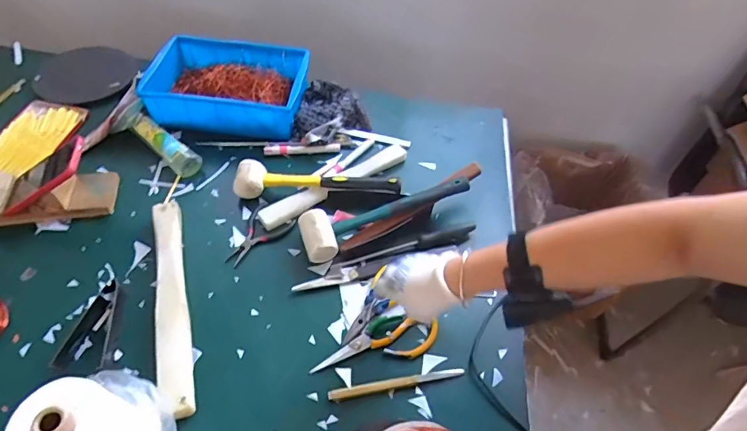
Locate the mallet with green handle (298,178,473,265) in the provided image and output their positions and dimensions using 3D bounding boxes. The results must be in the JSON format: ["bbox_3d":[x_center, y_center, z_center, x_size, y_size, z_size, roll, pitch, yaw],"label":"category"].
[{"bbox_3d":[0.017,-0.011,0.740,0.287,0.067,0.085,-20,56,-20],"label":"mallet with green handle"}]

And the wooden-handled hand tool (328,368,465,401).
[{"bbox_3d":[0.032,0.225,0.601,0.183,0.006,0.012,-7,52,-10],"label":"wooden-handled hand tool"}]

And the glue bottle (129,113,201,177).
[{"bbox_3d":[-0.384,-0.130,0.828,0.166,0.040,0.047,36,57,22],"label":"glue bottle"}]

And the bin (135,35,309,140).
[{"bbox_3d":[-0.285,-0.259,0.901,0.284,0.088,0.207,5,51,-1],"label":"bin"}]

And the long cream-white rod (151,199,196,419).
[{"bbox_3d":[-0.288,0.114,0.635,0.048,0.028,0.334,-6,54,-23],"label":"long cream-white rod"}]

